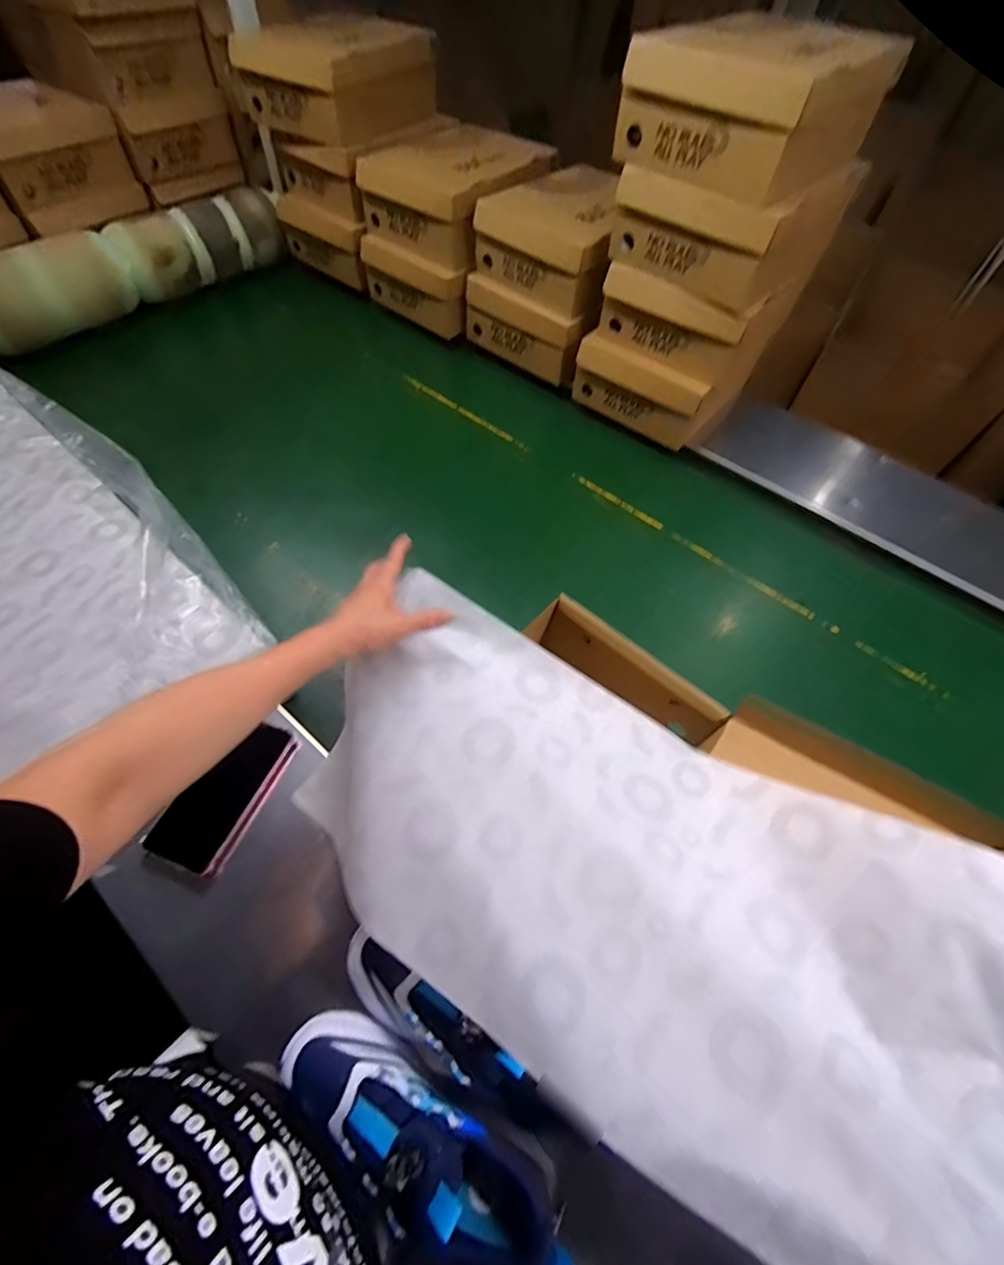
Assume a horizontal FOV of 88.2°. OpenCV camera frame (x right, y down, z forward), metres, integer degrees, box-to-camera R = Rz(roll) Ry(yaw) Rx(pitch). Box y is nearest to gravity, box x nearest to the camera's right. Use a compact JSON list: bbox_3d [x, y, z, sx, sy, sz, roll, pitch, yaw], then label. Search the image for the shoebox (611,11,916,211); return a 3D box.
[{"bbox_3d":[0.328,-0.690,0.692,0.246,0.141,0.265,39,62,19],"label":"shoebox"}]

